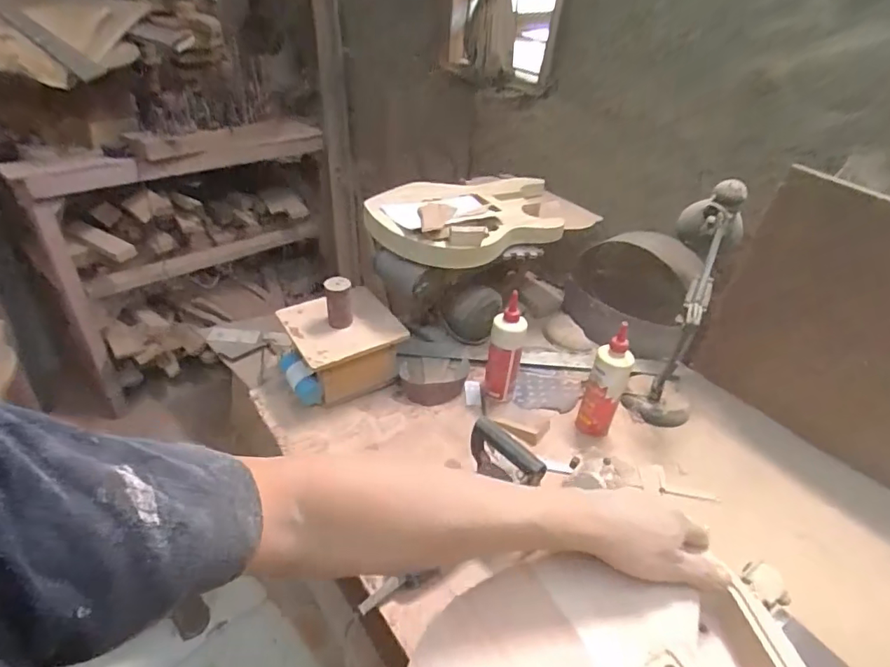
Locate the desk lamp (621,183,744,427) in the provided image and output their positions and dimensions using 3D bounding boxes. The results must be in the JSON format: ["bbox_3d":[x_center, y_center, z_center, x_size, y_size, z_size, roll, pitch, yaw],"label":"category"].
[{"bbox_3d":[0.486,-0.054,1.017,0.133,0.434,0.266,18,37,17],"label":"desk lamp"}]

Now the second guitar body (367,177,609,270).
[{"bbox_3d":[0.082,-0.275,1.133,0.539,0.065,0.326,-23,45,-34],"label":"second guitar body"}]

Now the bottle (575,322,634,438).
[{"bbox_3d":[0.303,0.094,0.969,0.068,0.208,0.056,18,37,16],"label":"bottle"}]

